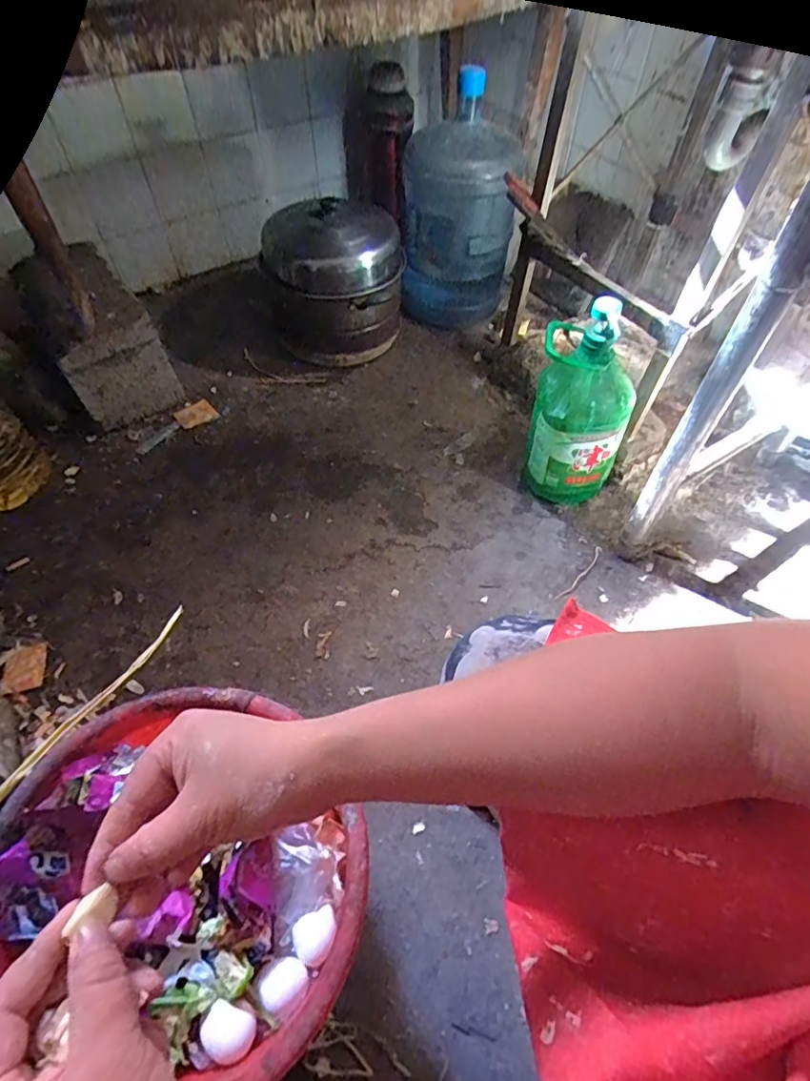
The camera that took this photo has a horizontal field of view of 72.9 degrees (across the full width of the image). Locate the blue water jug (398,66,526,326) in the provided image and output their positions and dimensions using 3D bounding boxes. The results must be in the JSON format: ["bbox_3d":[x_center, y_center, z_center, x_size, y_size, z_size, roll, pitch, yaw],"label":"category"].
[{"bbox_3d":[0.121,-0.739,1.251,0.245,0.404,0.237,2,55,1],"label":"blue water jug"}]

